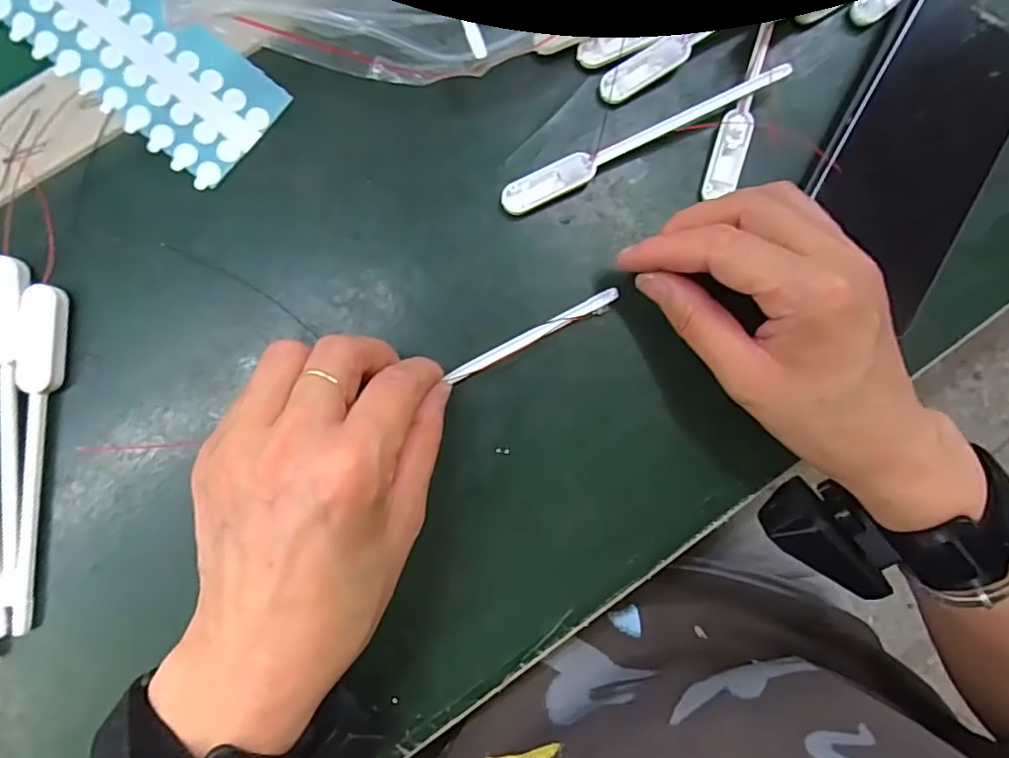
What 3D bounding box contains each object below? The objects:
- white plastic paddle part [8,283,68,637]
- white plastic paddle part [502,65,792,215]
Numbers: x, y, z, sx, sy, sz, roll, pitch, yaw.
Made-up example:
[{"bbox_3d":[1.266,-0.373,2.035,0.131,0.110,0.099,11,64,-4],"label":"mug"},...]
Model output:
[{"bbox_3d":[-0.198,0.033,0.245,0.015,0.006,0.143,3,88,-4],"label":"white plastic paddle part"},{"bbox_3d":[0.065,-0.112,0.271,0.143,0.004,0.015,-26,101,0],"label":"white plastic paddle part"}]

